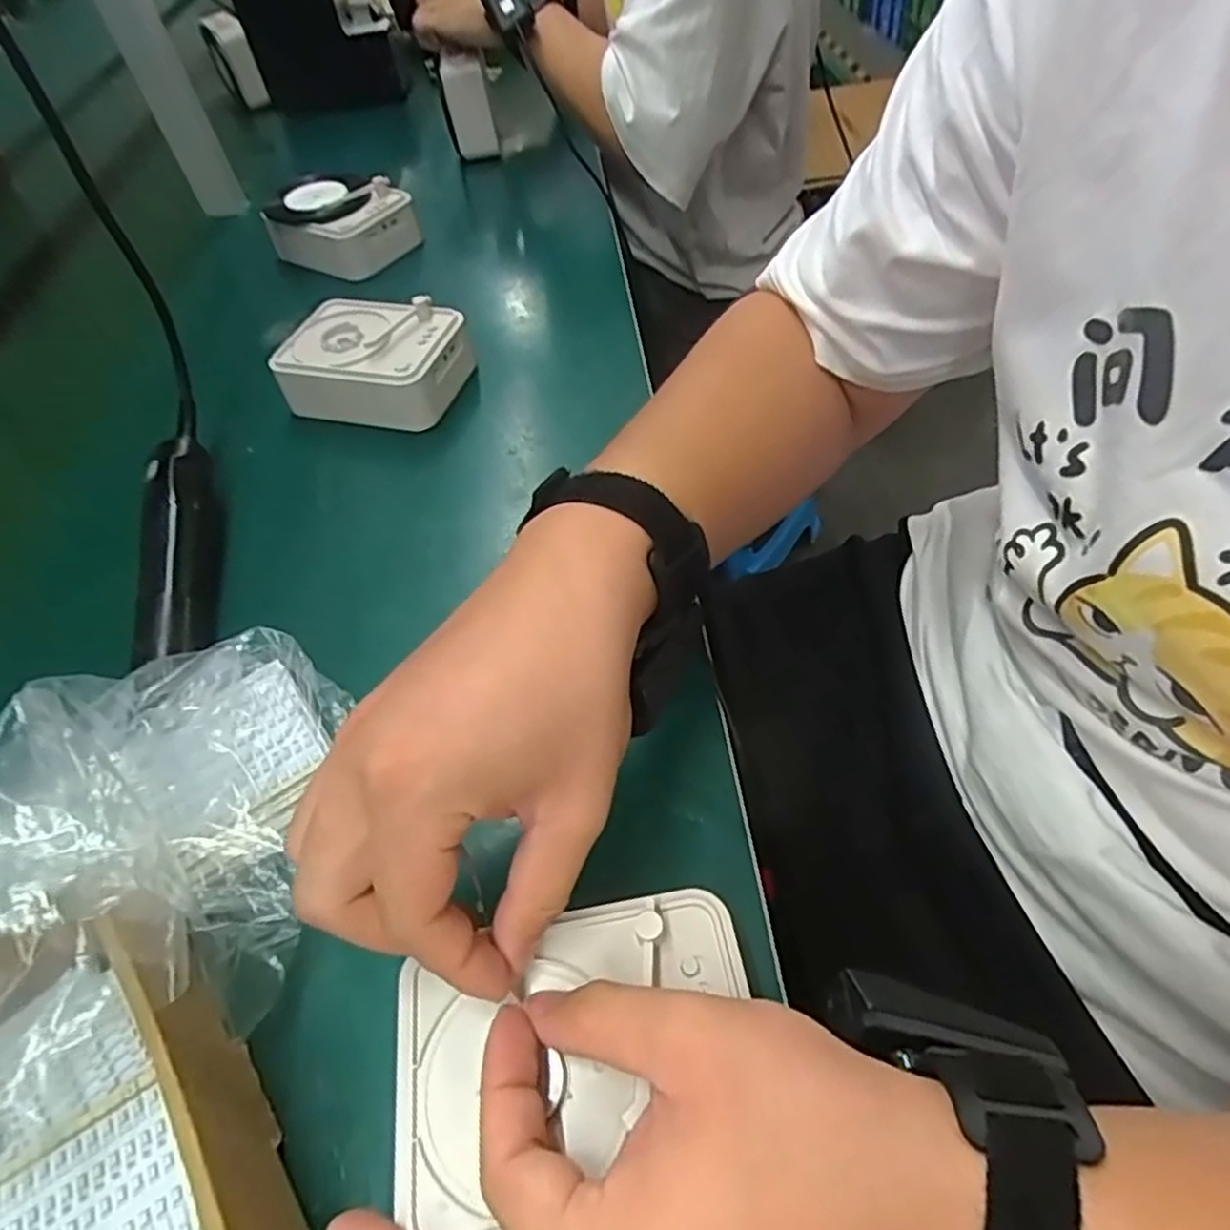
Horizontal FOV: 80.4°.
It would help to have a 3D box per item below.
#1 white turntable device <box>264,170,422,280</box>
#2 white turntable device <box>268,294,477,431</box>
[{"bbox_3d":[-0.269,-0.387,0.716,0.126,0.051,0.099,25,60,24],"label":"white turntable device"},{"bbox_3d":[-0.181,-0.195,0.563,0.128,0.055,0.094,7,54,13],"label":"white turntable device"}]

